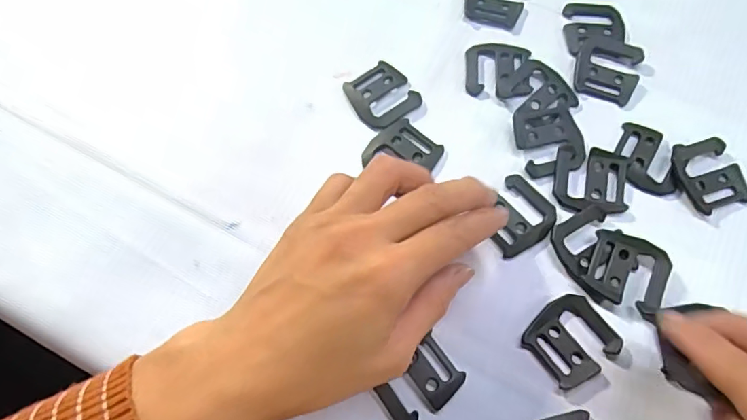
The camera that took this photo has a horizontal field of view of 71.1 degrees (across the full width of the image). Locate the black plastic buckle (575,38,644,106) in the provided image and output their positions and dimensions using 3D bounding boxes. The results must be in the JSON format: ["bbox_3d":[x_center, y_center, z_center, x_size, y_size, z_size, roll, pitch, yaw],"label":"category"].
[{"bbox_3d":[0.139,-0.084,0.308,0.036,0.006,0.040,19,70,8],"label":"black plastic buckle"}]

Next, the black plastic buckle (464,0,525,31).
[{"bbox_3d":[0.077,-0.134,0.332,0.036,0.004,0.040,15,69,7],"label":"black plastic buckle"}]

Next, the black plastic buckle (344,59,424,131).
[{"bbox_3d":[0.005,-0.067,0.306,0.037,0.005,0.039,-30,71,-11],"label":"black plastic buckle"}]

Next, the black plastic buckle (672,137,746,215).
[{"bbox_3d":[0.181,-0.019,0.283,0.035,0.006,0.039,-17,69,-6],"label":"black plastic buckle"}]

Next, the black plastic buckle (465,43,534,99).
[{"bbox_3d":[0.074,-0.084,0.311,0.038,0.005,0.039,4,68,3],"label":"black plastic buckle"}]

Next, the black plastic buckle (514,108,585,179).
[{"bbox_3d":[0.098,-0.038,0.290,0.035,0.006,0.037,-9,68,-3],"label":"black plastic buckle"}]

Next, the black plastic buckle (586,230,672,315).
[{"bbox_3d":[0.128,0.031,0.263,0.037,0.006,0.036,17,69,8],"label":"black plastic buckle"}]

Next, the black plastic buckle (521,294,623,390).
[{"bbox_3d":[0.095,0.062,0.252,0.038,0.004,0.036,-36,72,-13],"label":"black plastic buckle"}]

